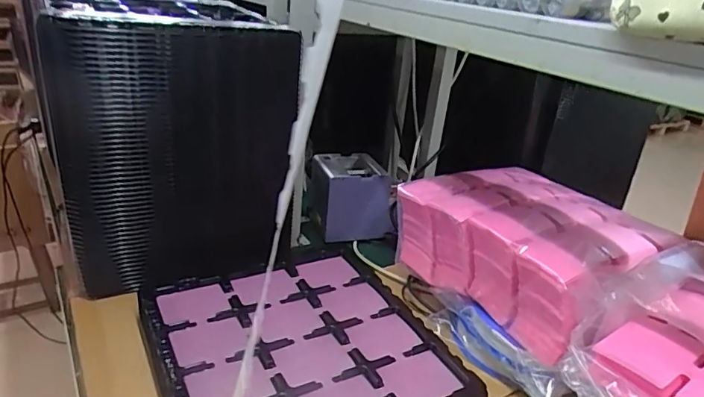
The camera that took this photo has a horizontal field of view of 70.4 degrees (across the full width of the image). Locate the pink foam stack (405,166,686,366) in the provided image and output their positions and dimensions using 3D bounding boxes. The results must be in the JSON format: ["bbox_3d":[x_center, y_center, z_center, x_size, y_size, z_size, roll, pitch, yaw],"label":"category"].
[{"bbox_3d":[0.261,0.079,0.738,0.248,0.158,0.336,-11,30,-32],"label":"pink foam stack"}]

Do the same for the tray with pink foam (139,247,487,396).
[{"bbox_3d":[-0.073,0.203,0.659,0.340,0.064,0.375,-9,29,-29],"label":"tray with pink foam"}]

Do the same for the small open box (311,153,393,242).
[{"bbox_3d":[-0.006,-0.007,1.034,0.136,0.136,0.145,-2,26,-17],"label":"small open box"}]

